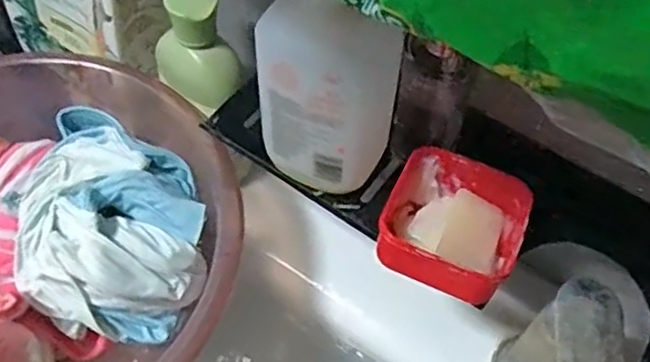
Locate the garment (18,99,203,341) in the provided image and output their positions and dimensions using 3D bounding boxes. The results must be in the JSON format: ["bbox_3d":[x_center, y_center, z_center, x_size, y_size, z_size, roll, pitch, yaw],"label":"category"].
[{"bbox_3d":[-0.172,0.028,0.528,0.141,0.080,0.194,-2,59,-3],"label":"garment"}]

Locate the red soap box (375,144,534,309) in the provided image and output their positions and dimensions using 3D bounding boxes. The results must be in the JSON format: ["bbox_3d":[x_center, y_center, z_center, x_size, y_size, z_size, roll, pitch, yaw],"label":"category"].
[{"bbox_3d":[0.085,0.029,0.427,0.089,0.039,0.086,26,61,13],"label":"red soap box"}]

